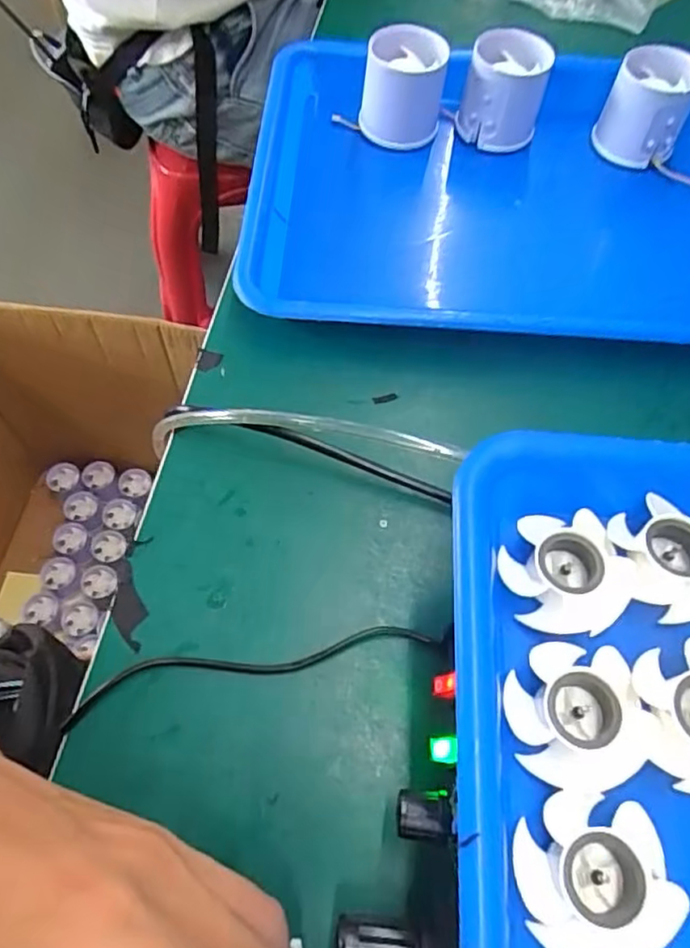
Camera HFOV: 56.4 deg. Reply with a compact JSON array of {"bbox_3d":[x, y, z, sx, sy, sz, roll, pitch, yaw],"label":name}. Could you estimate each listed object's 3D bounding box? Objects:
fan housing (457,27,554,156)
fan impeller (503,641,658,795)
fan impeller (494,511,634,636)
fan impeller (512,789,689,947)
[{"bbox_3d":[0.104,-0.256,0.421,0.055,0.061,0.045,18,67,6],"label":"fan housing"},{"bbox_3d":[0.073,0.076,0.203,0.040,0.013,0.043,1,62,-2],"label":"fan impeller"},{"bbox_3d":[0.078,0.035,0.226,0.040,0.015,0.040,-7,62,-6],"label":"fan impeller"},{"bbox_3d":[0.071,0.116,0.184,0.042,0.018,0.042,1,62,-2],"label":"fan impeller"}]

